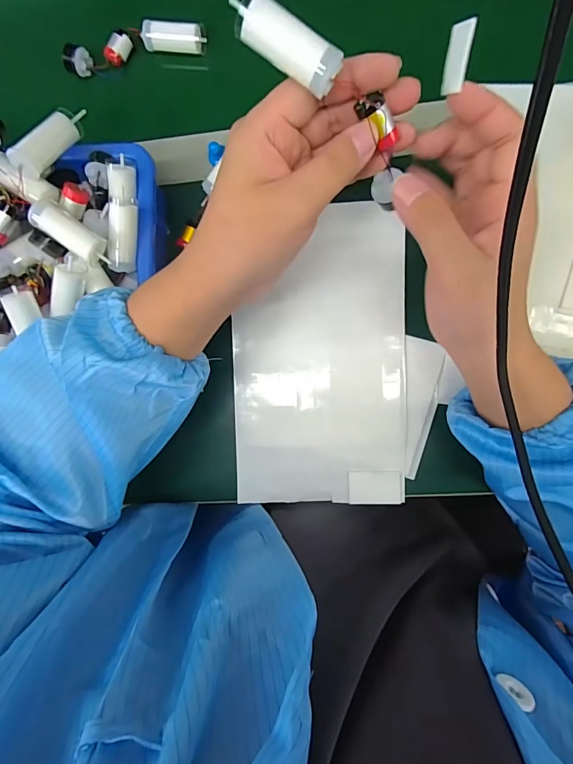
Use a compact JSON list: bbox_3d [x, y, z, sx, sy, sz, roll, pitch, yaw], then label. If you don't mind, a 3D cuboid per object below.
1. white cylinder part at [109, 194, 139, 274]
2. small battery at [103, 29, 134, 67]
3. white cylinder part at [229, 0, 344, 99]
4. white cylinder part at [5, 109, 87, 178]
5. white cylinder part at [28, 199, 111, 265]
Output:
[{"bbox_3d":[-0.122,-0.109,0.302,0.018,0.015,0.053,12,111,5],"label":"white cylinder part"},{"bbox_3d":[-0.149,-0.297,0.360,0.010,0.017,0.027,36,97,3],"label":"small battery"},{"bbox_3d":[0.000,-0.163,0.192,0.054,0.013,0.018,30,97,-9],"label":"white cylinder part"},{"bbox_3d":[-0.163,-0.169,0.281,0.016,0.017,0.064,35,74,3],"label":"white cylinder part"},{"bbox_3d":[-0.151,-0.104,0.287,0.056,0.019,0.019,35,97,-19],"label":"white cylinder part"}]

